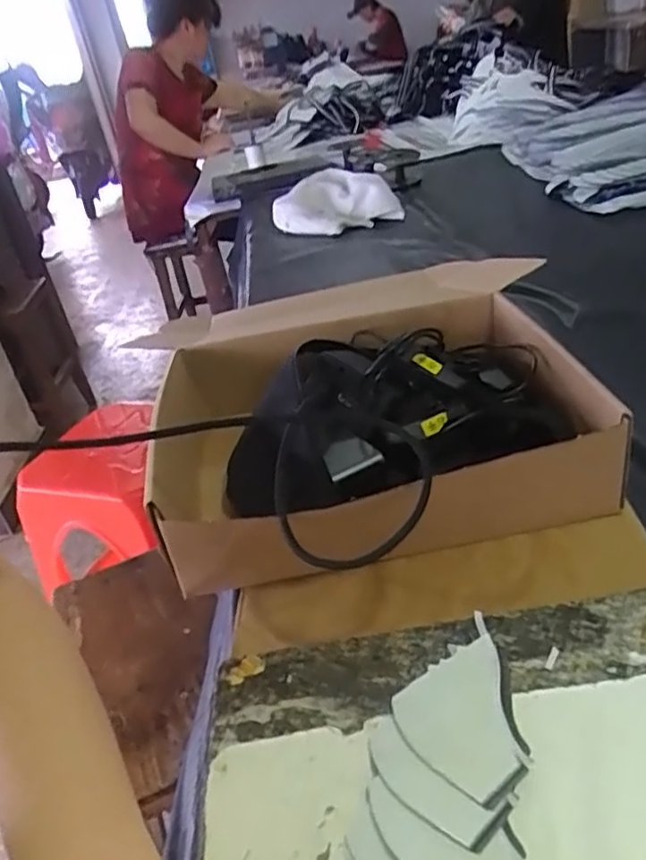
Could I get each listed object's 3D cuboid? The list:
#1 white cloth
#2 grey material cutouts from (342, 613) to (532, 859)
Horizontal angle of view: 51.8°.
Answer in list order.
[{"bbox_3d":[0.026,-0.432,1.285,0.192,0.095,0.203,-30,35,-27],"label":"white cloth"},{"bbox_3d":[0.060,0.158,0.318,0.072,0.011,0.151,0,33,21],"label":"grey material cutouts"}]

